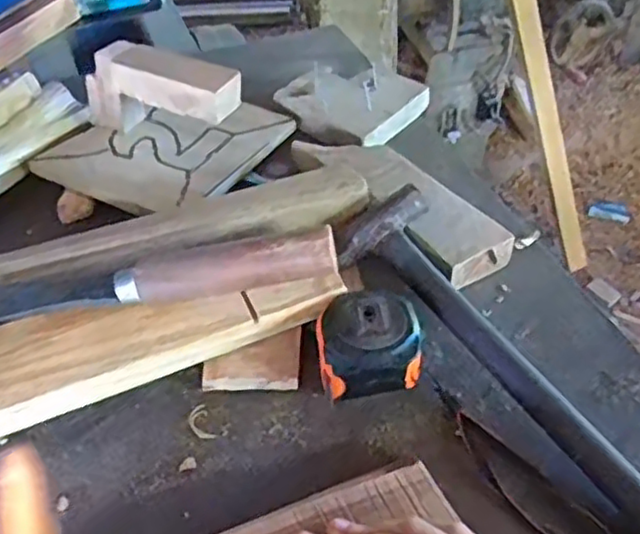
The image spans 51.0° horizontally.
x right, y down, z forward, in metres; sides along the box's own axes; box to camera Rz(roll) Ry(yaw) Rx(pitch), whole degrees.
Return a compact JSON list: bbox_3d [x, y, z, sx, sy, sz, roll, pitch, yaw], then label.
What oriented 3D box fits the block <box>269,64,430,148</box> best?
[{"bbox_3d":[0.032,-0.163,0.641,0.124,0.023,0.119,30,53,30],"label":"block"}]

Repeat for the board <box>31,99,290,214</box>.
[{"bbox_3d":[-0.130,-0.107,0.581,0.154,0.010,0.173,21,46,16],"label":"board"}]

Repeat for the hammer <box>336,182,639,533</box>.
[{"bbox_3d":[0.114,0.045,0.407,0.070,0.025,0.261,-27,55,-25],"label":"hammer"}]

